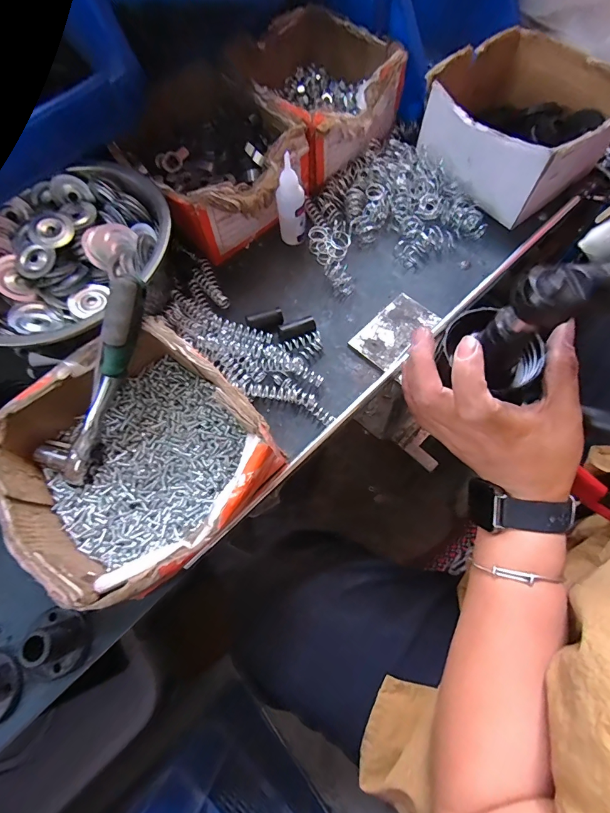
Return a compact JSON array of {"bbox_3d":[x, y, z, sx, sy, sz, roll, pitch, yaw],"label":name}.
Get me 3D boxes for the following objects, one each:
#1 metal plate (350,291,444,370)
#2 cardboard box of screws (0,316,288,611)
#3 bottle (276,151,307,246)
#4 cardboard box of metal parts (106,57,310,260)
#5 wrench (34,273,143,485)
[{"bbox_3d":[0.079,-0.066,0.329,0.043,0.007,0.073,42,76,17],"label":"metal plate"},{"bbox_3d":[-0.113,0.036,0.259,0.144,0.076,0.157,-43,72,-13],"label":"cardboard box of screws"},{"bbox_3d":[-0.012,-0.186,0.338,0.025,0.083,0.024,-1,68,3],"label":"bottle"},{"bbox_3d":[-0.087,-0.239,0.369,0.160,0.081,0.146,41,76,17],"label":"cardboard box of metal parts"},{"bbox_3d":[-0.141,-0.019,0.262,0.034,0.036,0.146,30,103,14],"label":"wrench"}]

